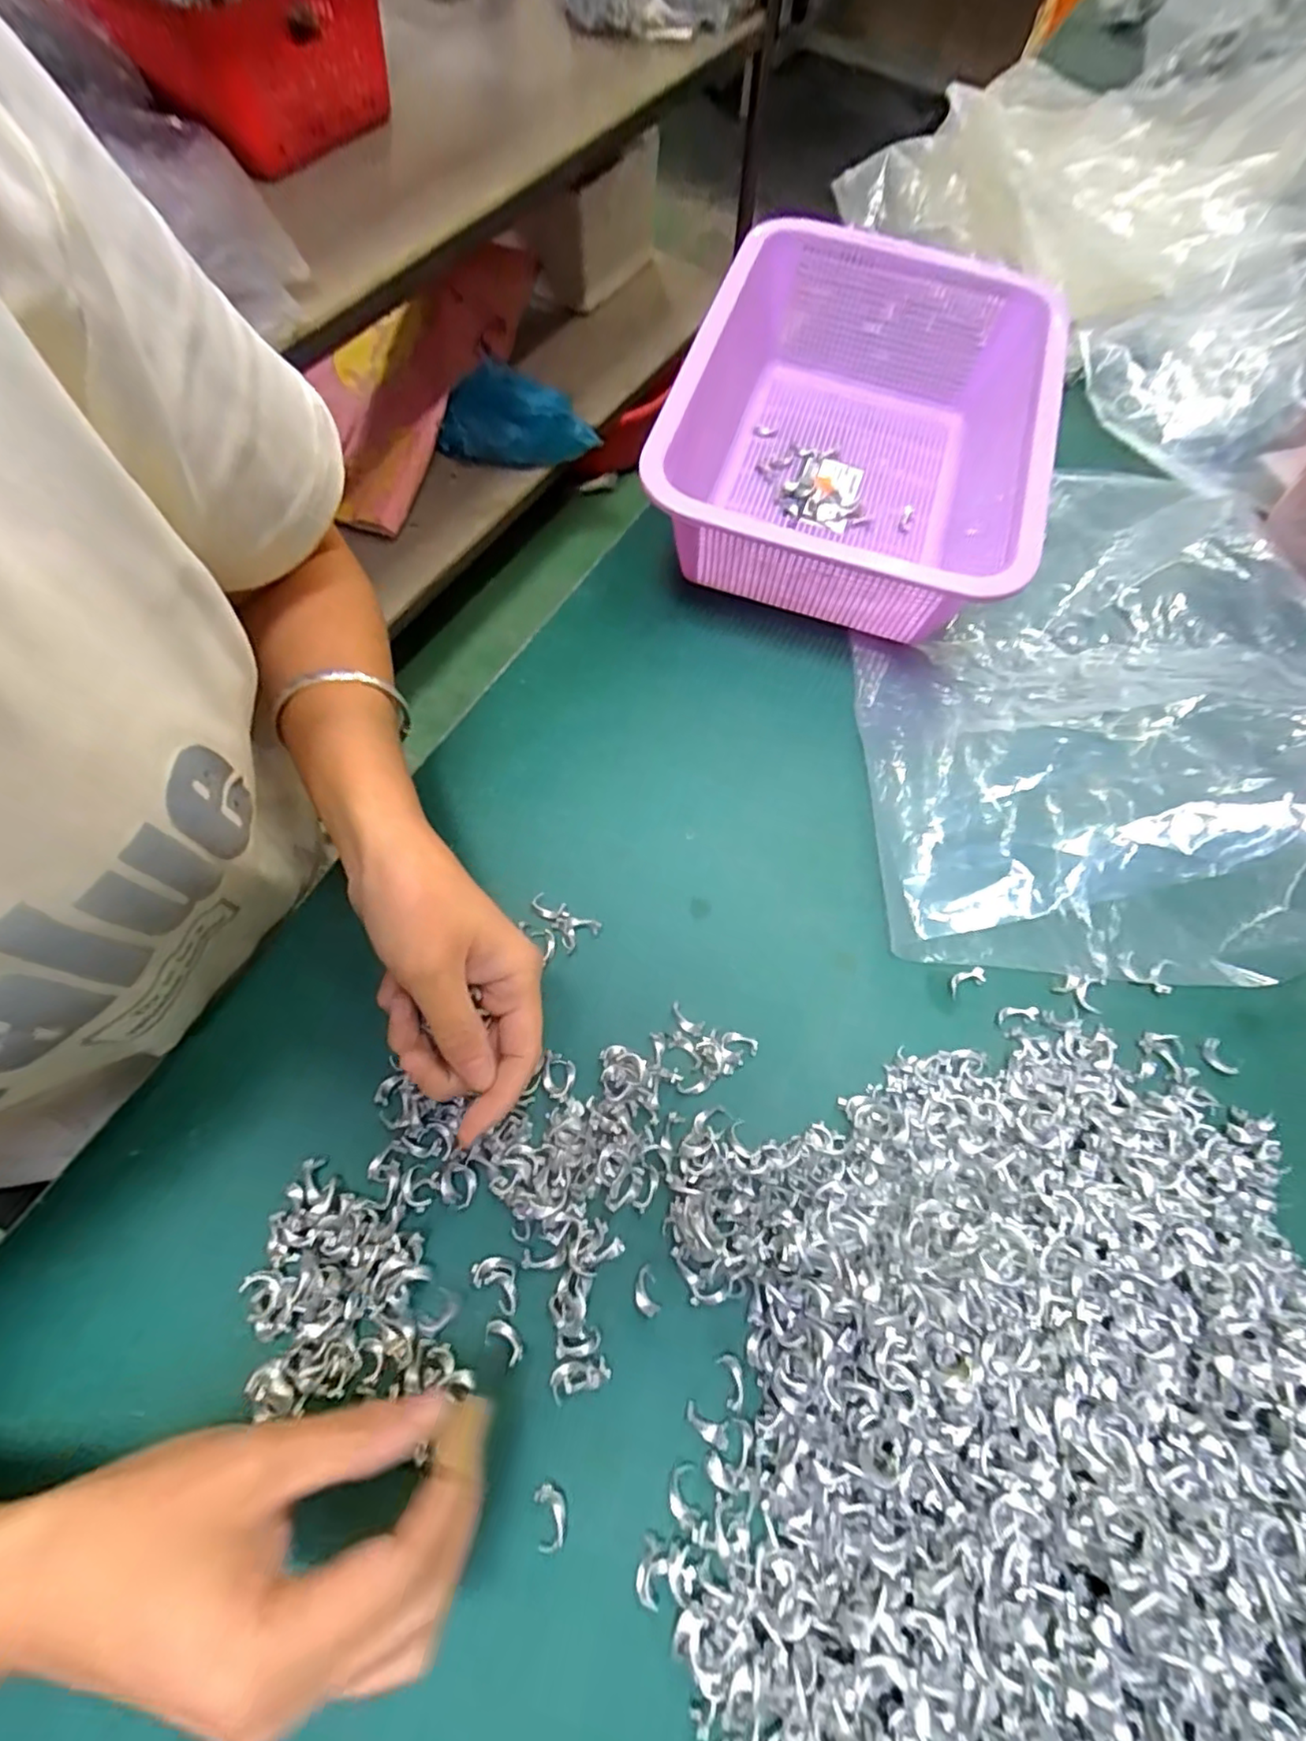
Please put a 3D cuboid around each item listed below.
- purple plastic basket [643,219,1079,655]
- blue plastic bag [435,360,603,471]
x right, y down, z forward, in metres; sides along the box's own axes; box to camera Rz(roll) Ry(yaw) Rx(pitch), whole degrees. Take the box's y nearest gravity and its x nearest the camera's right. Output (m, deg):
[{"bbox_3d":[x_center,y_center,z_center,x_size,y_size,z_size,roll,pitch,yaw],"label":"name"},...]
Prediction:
[{"bbox_3d":[0.132,-0.282,0.412,0.228,0.089,0.295,16,69,4],"label":"purple plastic basket"},{"bbox_3d":[-0.258,-0.809,1.109,0.292,0.126,0.080,12,68,16],"label":"blue plastic bag"}]

